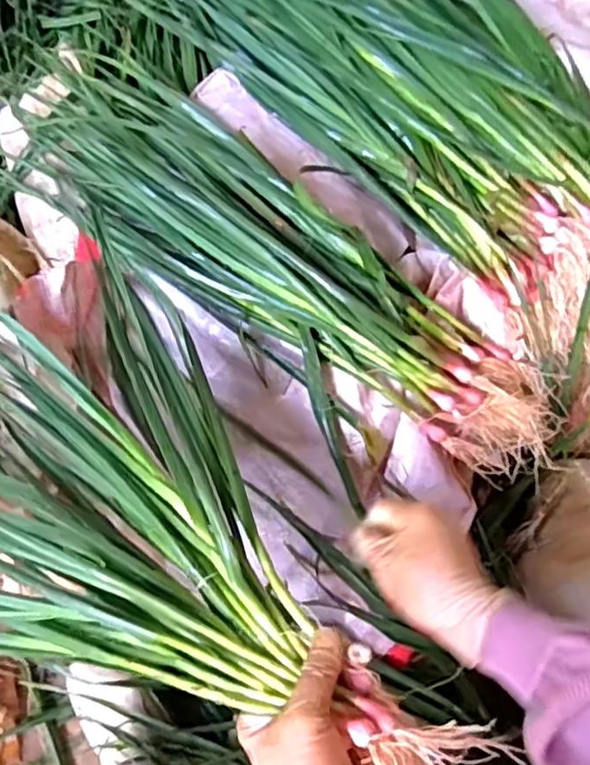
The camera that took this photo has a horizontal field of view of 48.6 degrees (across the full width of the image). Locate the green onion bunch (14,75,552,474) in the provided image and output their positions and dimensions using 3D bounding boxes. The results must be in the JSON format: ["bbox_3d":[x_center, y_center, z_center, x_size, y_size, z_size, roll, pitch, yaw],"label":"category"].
[{"bbox_3d":[-0.036,-0.136,0.623,0.621,0.098,0.137,34,69,12],"label":"green onion bunch"}]

